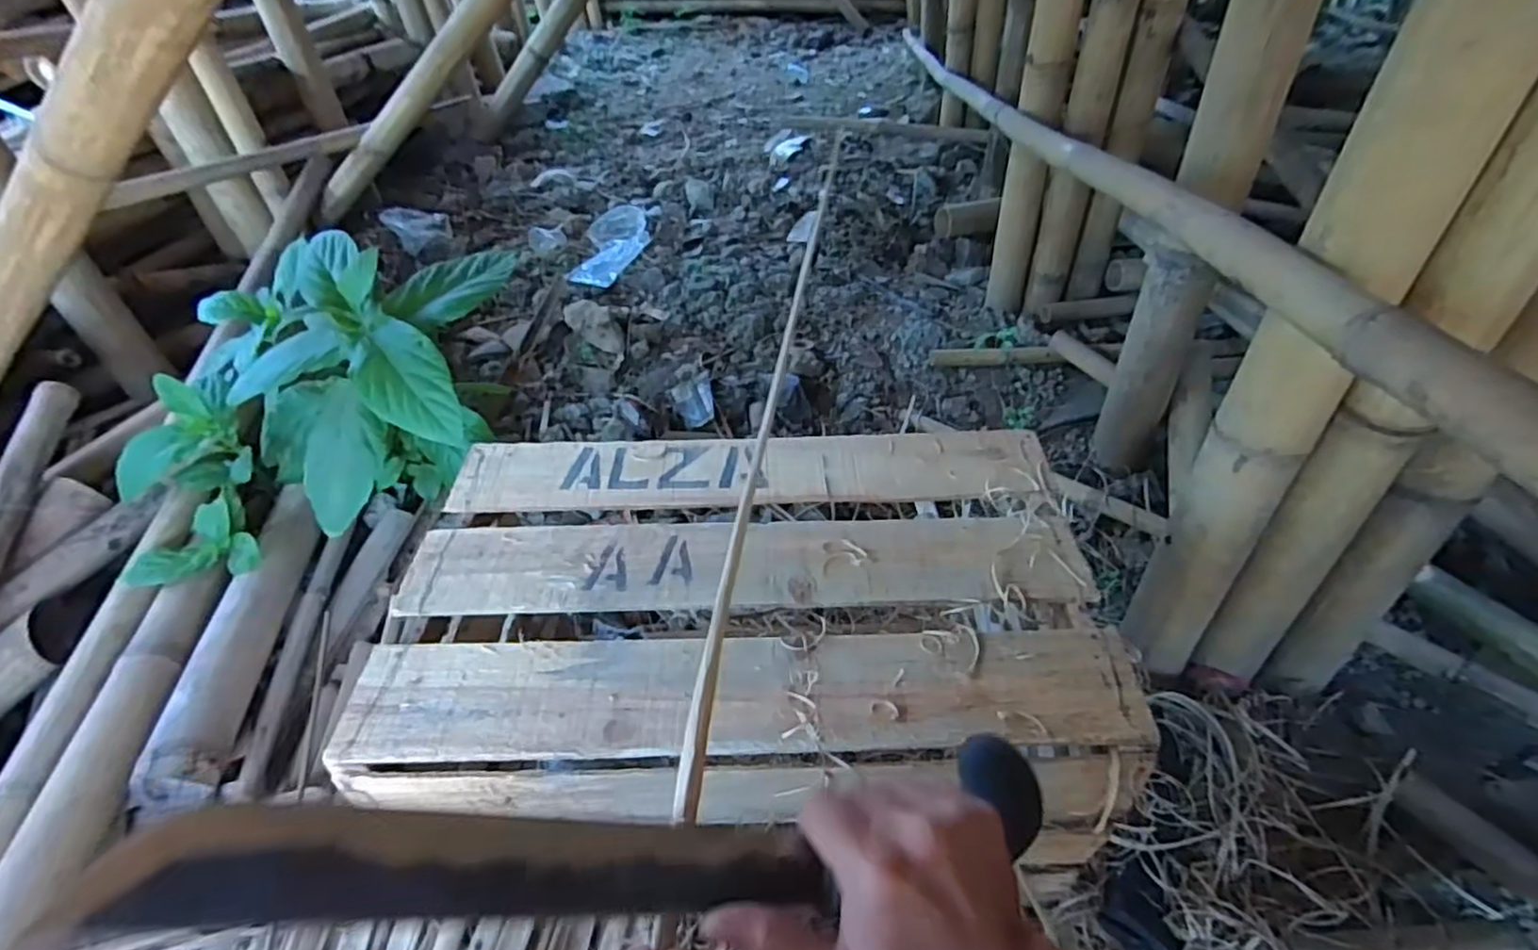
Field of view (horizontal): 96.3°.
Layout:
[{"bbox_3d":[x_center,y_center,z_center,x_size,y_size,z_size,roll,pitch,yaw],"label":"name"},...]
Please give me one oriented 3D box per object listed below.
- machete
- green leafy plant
[{"bbox_3d":[-0.043,0.154,0.295,0.391,0.024,0.055,7,39,-21],"label":"machete"},{"bbox_3d":[-0.678,-0.103,1.015,0.526,0.322,0.474,2,43,3],"label":"green leafy plant"}]

